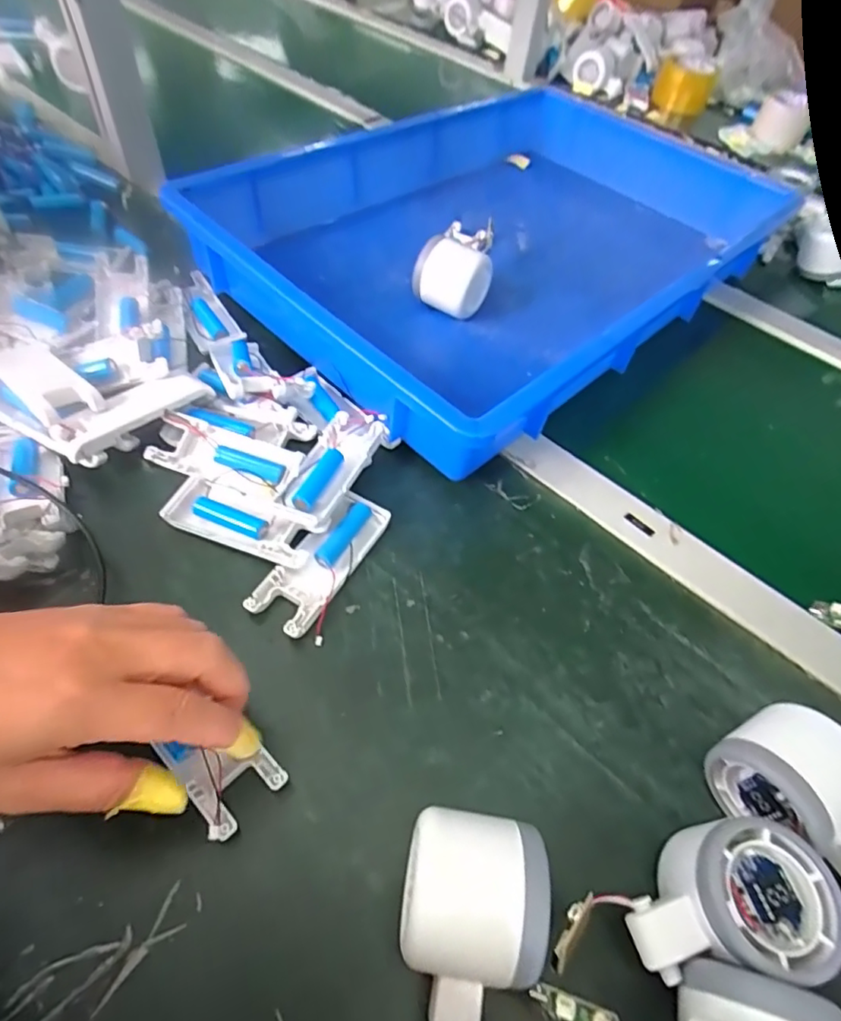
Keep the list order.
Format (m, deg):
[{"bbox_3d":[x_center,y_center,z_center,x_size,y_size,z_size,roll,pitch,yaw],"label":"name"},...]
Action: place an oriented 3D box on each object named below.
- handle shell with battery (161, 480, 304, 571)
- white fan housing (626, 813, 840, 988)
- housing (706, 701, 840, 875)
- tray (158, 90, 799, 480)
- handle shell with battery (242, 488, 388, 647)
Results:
[{"bbox_3d":[-0.116,0.007,0.354,0.101,0.016,0.035,20,55,8],"label":"handle shell with battery"},{"bbox_3d":[0.134,0.174,0.244,0.082,0.044,0.055,-1,55,-7],"label":"white fan housing"},{"bbox_3d":[0.196,0.147,0.275,0.061,0.049,0.086,-26,61,-22],"label":"housing"},{"bbox_3d":[0.095,-0.280,0.540,0.545,0.091,0.368,-37,66,-27],"label":"tray"},{"bbox_3d":[-0.060,0.033,0.348,0.044,0.017,0.103,28,57,13],"label":"handle shell with battery"}]

